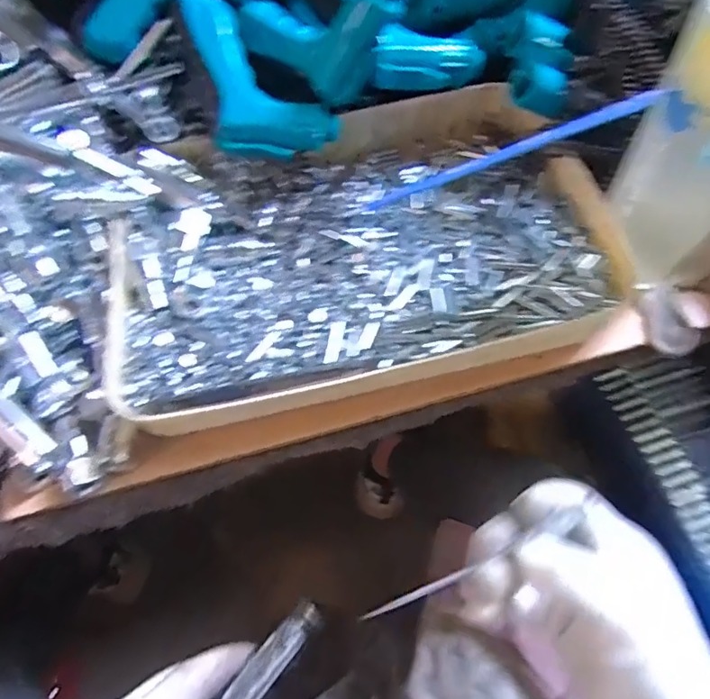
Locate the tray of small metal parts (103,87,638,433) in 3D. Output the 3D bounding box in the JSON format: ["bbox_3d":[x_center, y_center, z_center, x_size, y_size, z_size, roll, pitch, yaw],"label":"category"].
[{"bbox_3d":[-0.003,-0.077,0.368,0.326,0.053,0.228,-15,61,-5],"label":"tray of small metal parts"}]

